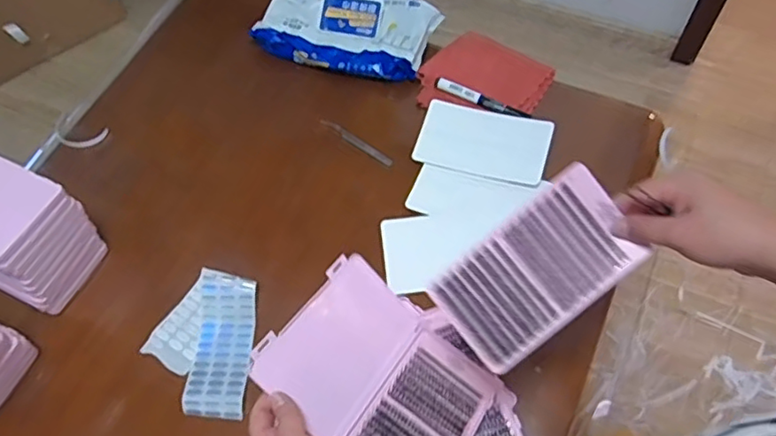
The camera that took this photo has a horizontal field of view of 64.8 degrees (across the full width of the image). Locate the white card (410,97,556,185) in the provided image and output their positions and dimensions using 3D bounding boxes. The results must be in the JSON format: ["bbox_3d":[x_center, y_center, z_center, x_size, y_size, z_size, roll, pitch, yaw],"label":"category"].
[{"bbox_3d":[0.128,-0.104,0.820,0.170,0.009,0.100,15,69,13],"label":"white card"}]

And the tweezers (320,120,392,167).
[{"bbox_3d":[-0.047,-0.107,0.860,0.127,0.007,0.014,34,69,20],"label":"tweezers"}]

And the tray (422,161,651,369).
[{"bbox_3d":[0.130,0.046,0.533,0.169,0.012,0.101,-41,88,3],"label":"tray"}]

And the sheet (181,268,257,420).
[{"bbox_3d":[-0.196,0.146,0.723,0.067,0.022,0.168,-1,61,4],"label":"sheet"}]

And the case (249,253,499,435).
[{"bbox_3d":[-0.009,0.168,0.634,0.224,0.032,0.185,39,50,-2],"label":"case"}]

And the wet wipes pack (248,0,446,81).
[{"bbox_3d":[-0.065,-0.290,0.921,0.265,0.045,0.142,19,64,14],"label":"wet wipes pack"}]

